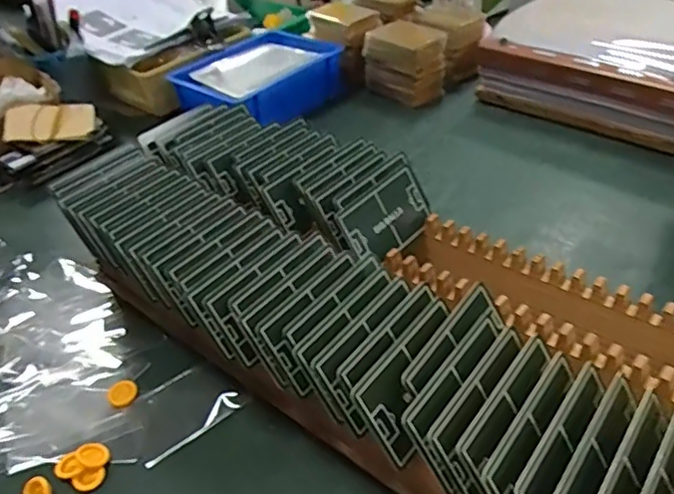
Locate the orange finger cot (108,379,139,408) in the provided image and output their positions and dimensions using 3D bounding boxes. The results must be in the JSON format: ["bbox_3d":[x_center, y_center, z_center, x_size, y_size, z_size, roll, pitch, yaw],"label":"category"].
[{"bbox_3d":[-0.160,0.109,0.422,0.020,0.005,0.022,-4,40,3],"label":"orange finger cot"}]

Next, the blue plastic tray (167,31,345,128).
[{"bbox_3d":[-0.096,-0.224,0.752,0.160,0.062,0.197,22,48,30],"label":"blue plastic tray"}]

